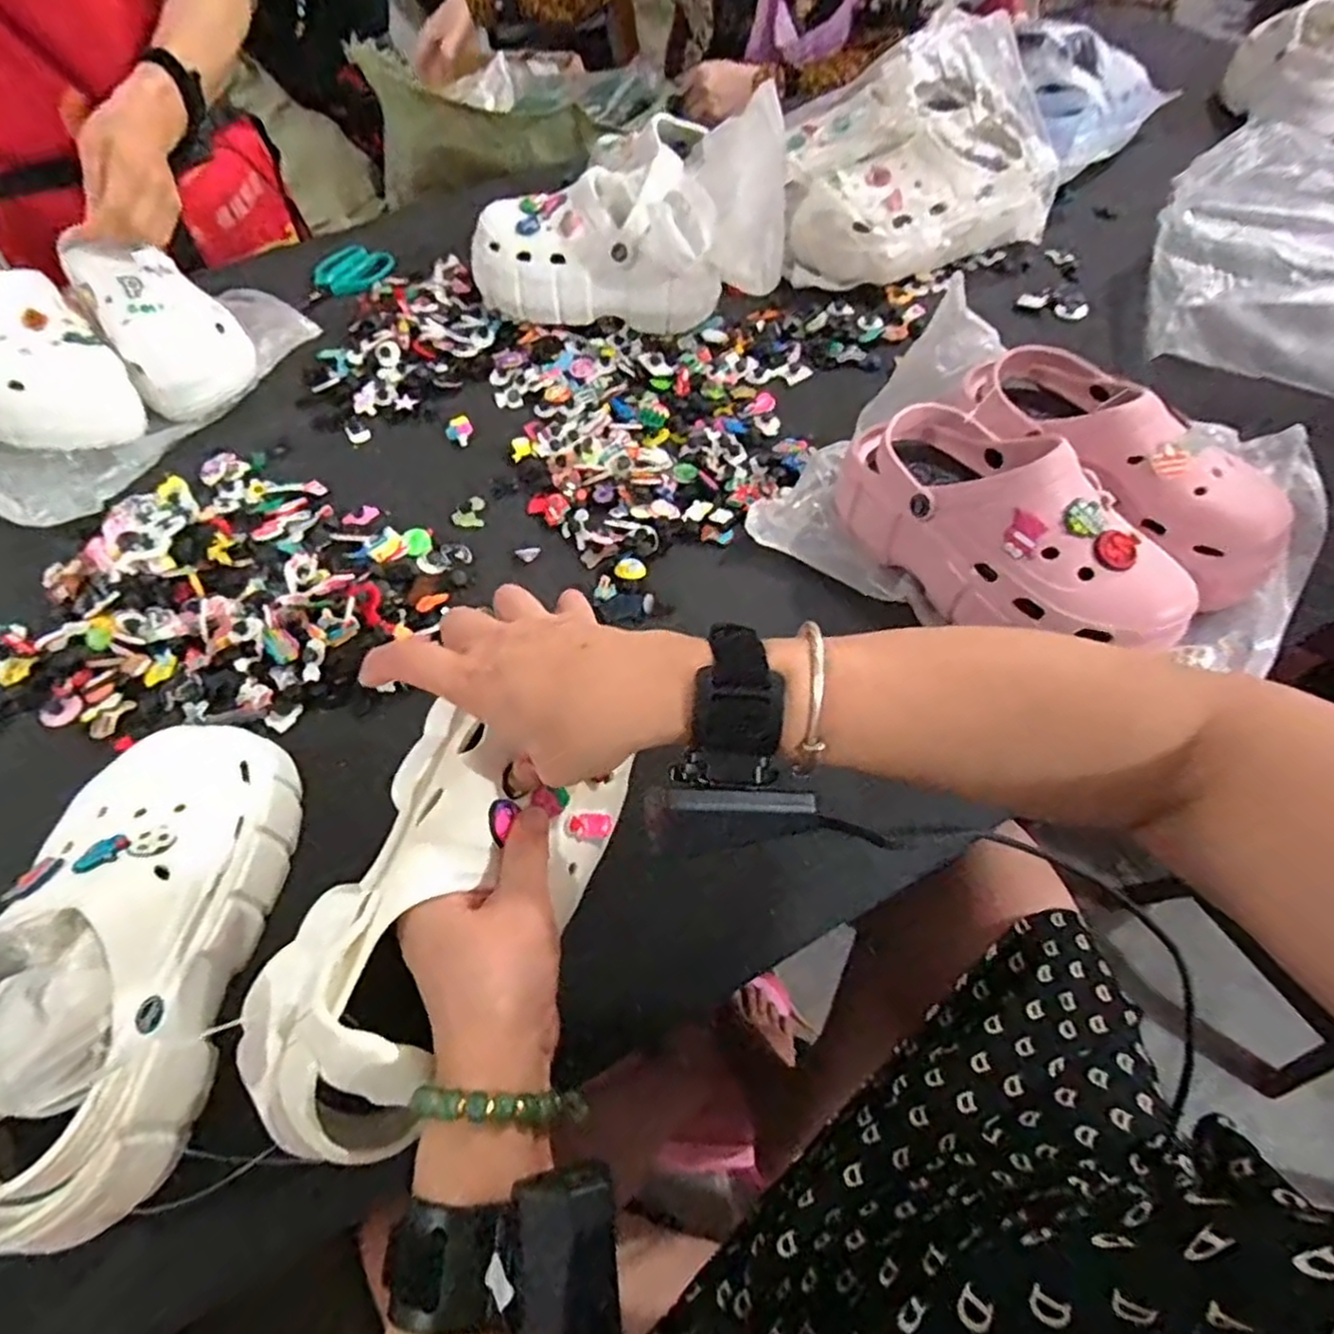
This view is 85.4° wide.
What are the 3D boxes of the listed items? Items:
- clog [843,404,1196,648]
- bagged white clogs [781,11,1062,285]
[{"bbox_3d":[0.233,-0.098,0.503,0.099,0.095,0.248,-33,62,-18],"label":"clog"},{"bbox_3d":[0.253,-0.545,0.779,0.264,0.164,0.201,-11,57,-5],"label":"bagged white clogs"}]

